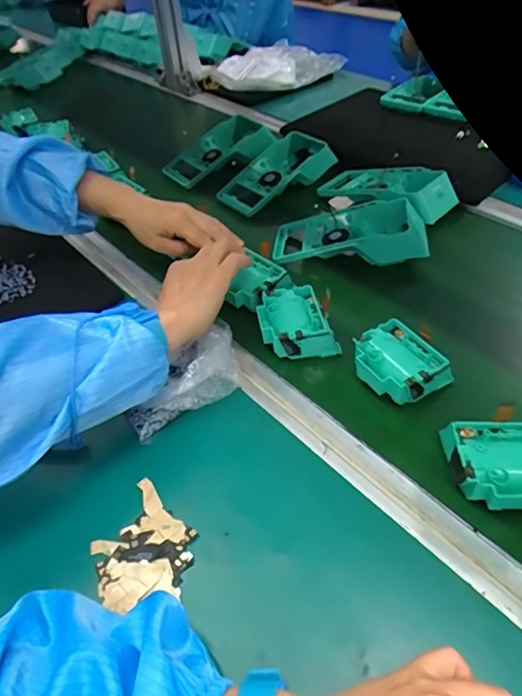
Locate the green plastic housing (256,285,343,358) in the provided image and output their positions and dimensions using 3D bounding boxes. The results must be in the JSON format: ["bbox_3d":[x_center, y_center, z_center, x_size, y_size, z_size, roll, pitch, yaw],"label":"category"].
[{"bbox_3d":[0.035,-0.027,0.523,0.072,0.032,0.076,-12,47,-6],"label":"green plastic housing"}]

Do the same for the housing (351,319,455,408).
[{"bbox_3d":[0.130,0.015,0.471,0.069,0.034,0.076,-28,50,-20],"label":"housing"}]

